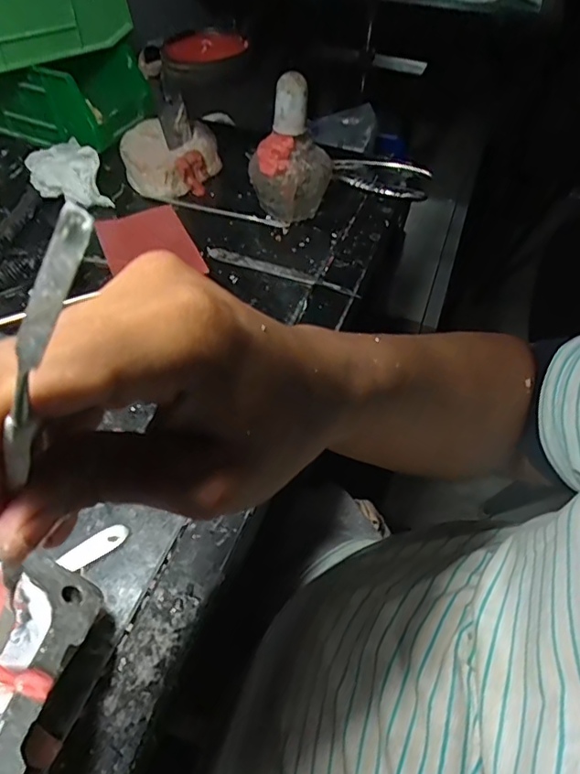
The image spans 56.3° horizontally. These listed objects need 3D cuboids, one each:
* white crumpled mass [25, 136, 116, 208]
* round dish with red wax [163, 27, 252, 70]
[{"bbox_3d":[-0.216,-0.207,0.523,0.063,0.032,0.081,-20,54,-17],"label":"white crumpled mass"},{"bbox_3d":[-0.072,-0.280,0.448,0.070,0.012,0.064,2,52,-3],"label":"round dish with red wax"}]

